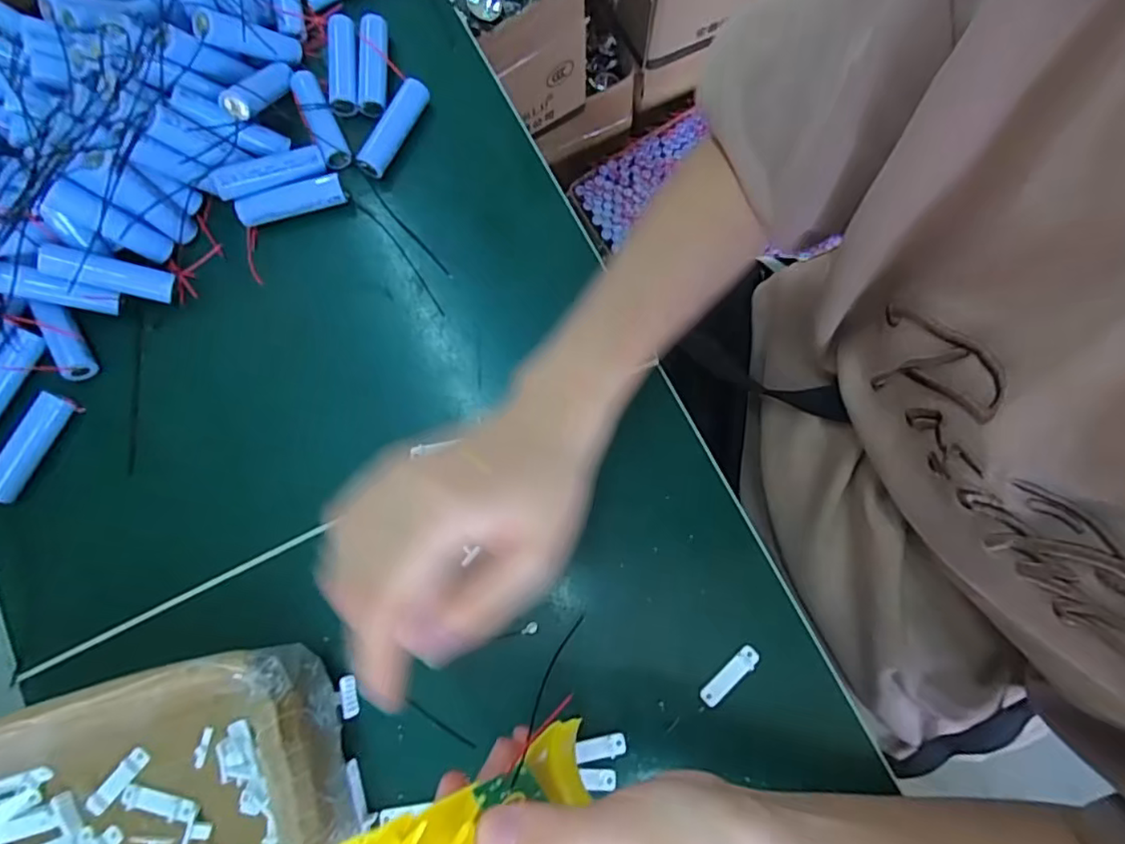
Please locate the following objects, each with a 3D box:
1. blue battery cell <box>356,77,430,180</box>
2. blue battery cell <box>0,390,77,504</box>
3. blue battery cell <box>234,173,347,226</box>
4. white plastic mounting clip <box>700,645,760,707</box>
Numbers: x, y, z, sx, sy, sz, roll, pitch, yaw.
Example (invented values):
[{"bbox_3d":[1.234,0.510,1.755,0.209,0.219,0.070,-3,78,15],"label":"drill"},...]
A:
[{"bbox_3d":[-0.109,-0.190,0.396,0.016,0.021,0.066,28,79,6],"label":"blue battery cell"},{"bbox_3d":[-0.307,0.014,0.351,0.018,0.014,0.065,28,79,6],"label":"blue battery cell"},{"bbox_3d":[-0.171,-0.139,0.385,0.065,0.018,0.019,-22,78,-5],"label":"blue battery cell"},{"bbox_3d":[0.090,0.136,0.326,0.038,0.005,0.009,-42,80,-9],"label":"white plastic mounting clip"}]

